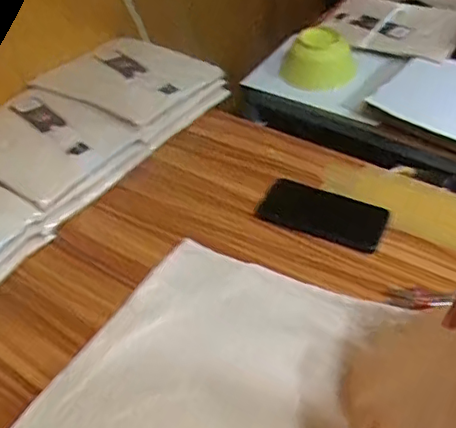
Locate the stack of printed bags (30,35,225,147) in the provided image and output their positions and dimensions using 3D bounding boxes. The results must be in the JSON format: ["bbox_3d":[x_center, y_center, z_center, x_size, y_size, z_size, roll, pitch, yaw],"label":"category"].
[{"bbox_3d":[-0.159,-0.210,0.968,0.236,0.091,0.206,23,52,26],"label":"stack of printed bags"}]

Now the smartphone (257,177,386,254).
[{"bbox_3d":[0.126,-0.004,0.781,0.168,0.015,0.076,19,50,24],"label":"smartphone"}]

